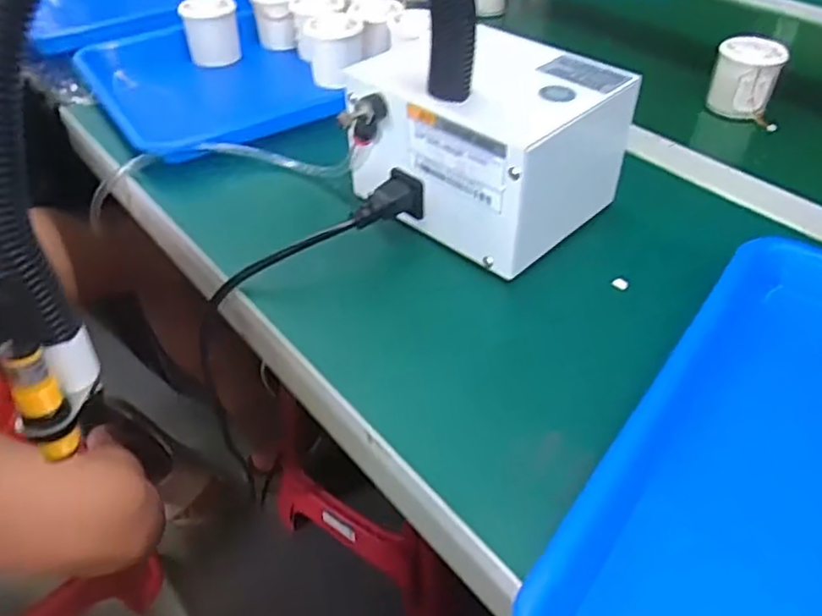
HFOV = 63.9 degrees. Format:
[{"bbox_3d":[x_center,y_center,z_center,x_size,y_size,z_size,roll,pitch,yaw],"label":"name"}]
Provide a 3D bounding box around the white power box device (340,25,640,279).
[{"bbox_3d":[0.051,-0.116,0.474,0.155,0.106,0.133,33,52,31],"label":"white power box device"}]

